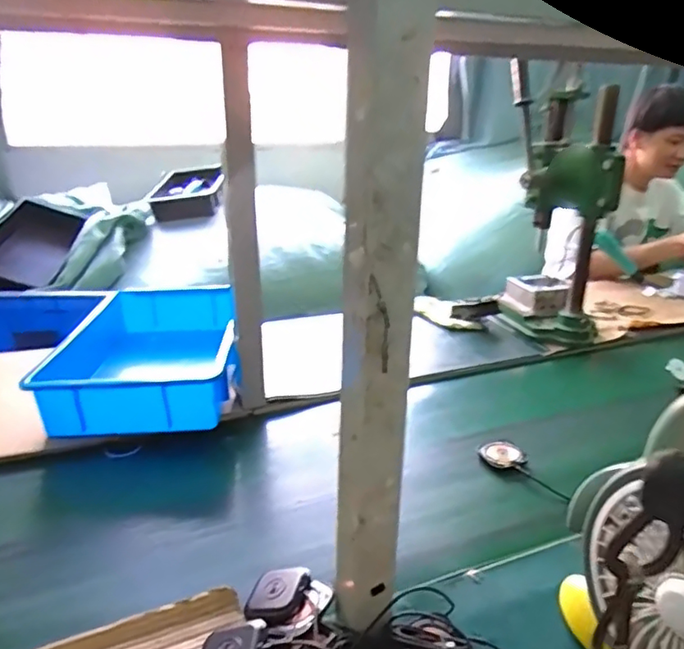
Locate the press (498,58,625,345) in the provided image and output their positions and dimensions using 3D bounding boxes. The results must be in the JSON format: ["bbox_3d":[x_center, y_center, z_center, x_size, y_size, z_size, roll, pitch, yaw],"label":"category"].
[{"bbox_3d":[0.427,-0.217,1.133,0.219,0.480,0.165,7,23,12],"label":"press"}]

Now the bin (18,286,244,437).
[{"bbox_3d":[-0.328,0.062,0.973,0.287,0.125,0.419,-4,23,-13],"label":"bin"}]

